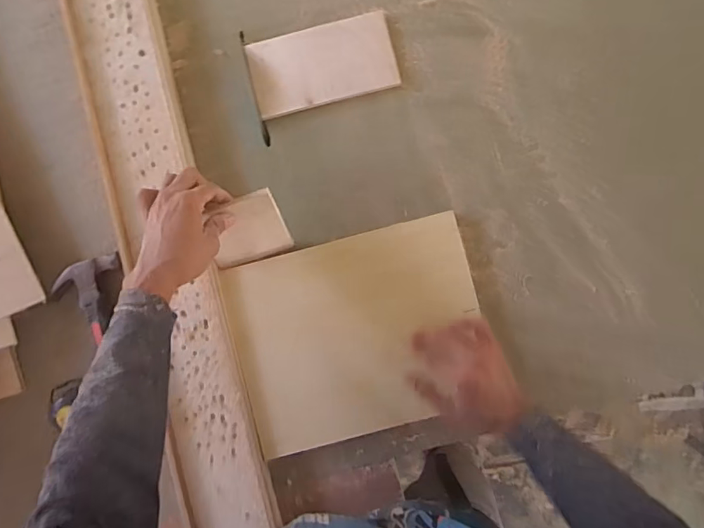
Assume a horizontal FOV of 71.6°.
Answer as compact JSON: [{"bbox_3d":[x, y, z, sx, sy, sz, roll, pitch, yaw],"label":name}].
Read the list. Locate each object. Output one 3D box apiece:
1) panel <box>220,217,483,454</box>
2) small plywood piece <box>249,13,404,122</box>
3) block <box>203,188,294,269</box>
[{"bbox_3d":[0.010,0.089,0.621,0.301,0.016,0.245,-15,89,2],"label":"panel"},{"bbox_3d":[-0.038,-0.264,0.648,0.188,0.014,0.097,-15,100,-1],"label":"small plywood piece"},{"bbox_3d":[-0.129,-0.044,0.599,0.095,0.094,0.013,-16,46,-3],"label":"block"}]

